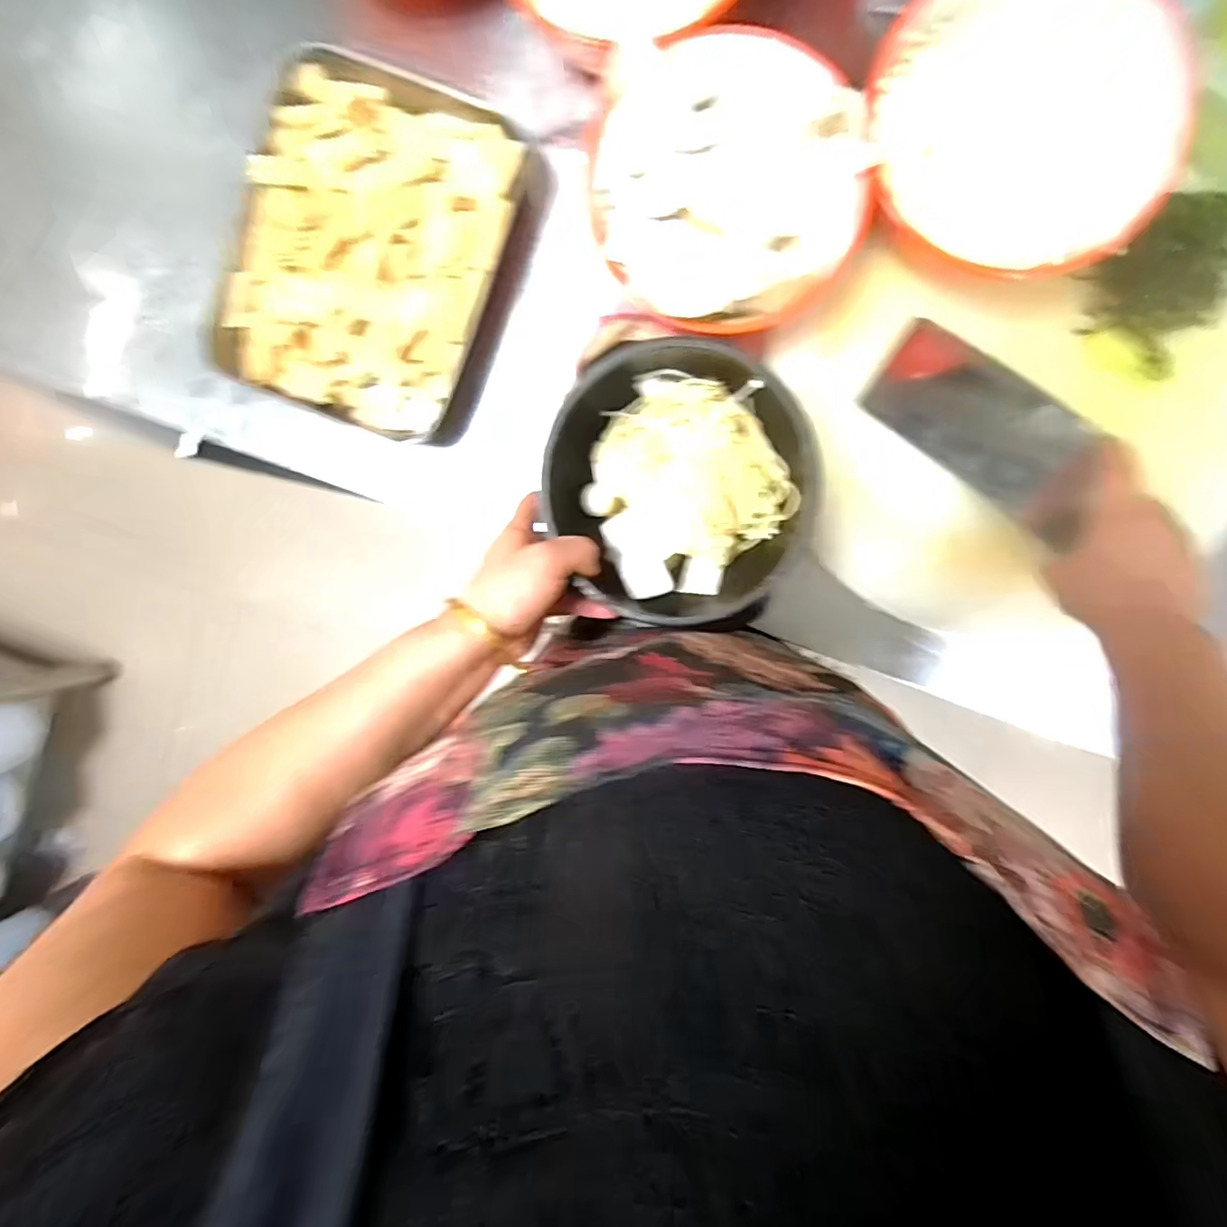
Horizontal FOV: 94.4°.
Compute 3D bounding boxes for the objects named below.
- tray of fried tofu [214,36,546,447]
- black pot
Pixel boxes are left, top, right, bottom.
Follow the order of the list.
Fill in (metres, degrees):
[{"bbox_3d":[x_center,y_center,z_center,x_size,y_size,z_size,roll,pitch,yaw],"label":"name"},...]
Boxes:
[{"bbox_3d":[-0.189,-0.281,0.458,0.201,0.065,0.263,17,96,0],"label":"tray of fried tofu"},{"bbox_3d":[0.048,-0.082,0.383,0.174,0.071,0.185,0,96,2],"label":"black pot"}]

